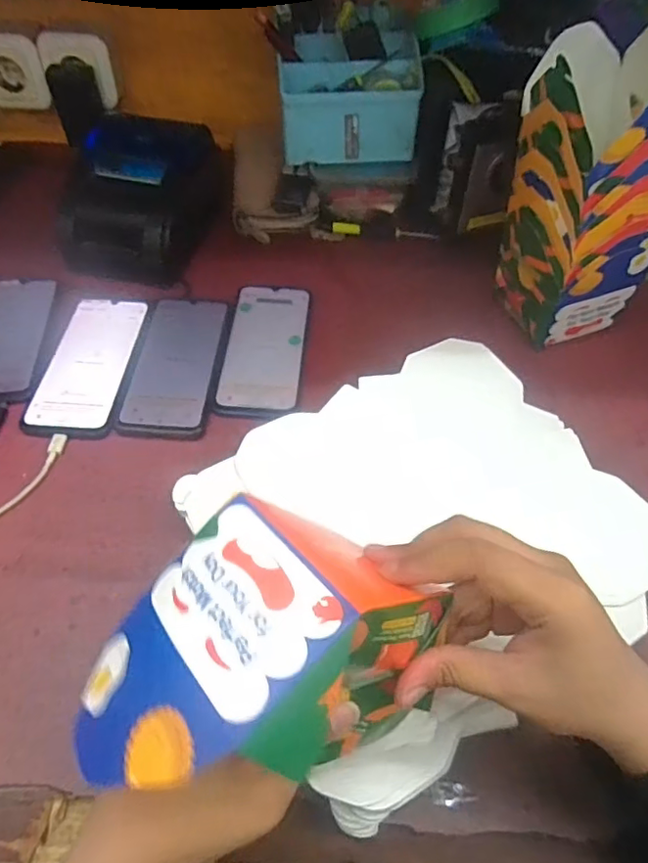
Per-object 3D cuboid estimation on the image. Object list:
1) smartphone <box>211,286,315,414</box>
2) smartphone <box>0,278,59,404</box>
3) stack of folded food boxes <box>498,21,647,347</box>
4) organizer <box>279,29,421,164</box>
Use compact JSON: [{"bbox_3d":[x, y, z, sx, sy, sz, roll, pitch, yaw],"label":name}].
[{"bbox_3d":[-0.056,-0.084,0.558,0.078,0.006,0.168,5,56,0],"label":"smartphone"},{"bbox_3d":[-0.310,-0.094,0.559,0.074,0.005,0.166,-3,56,-5],"label":"smartphone"},{"bbox_3d":[0.221,-0.202,0.511,0.123,0.235,0.134,-13,58,-12],"label":"stack of folded food boxes"},{"bbox_3d":[0.026,-0.360,0.626,0.153,0.095,0.074,-1,52,-3],"label":"organizer"}]

